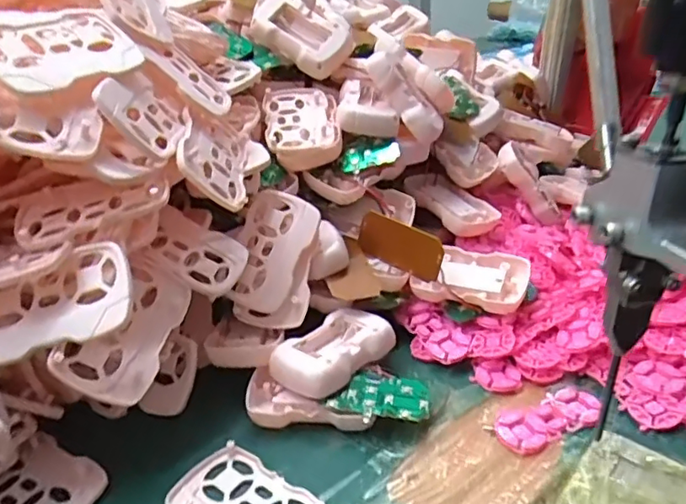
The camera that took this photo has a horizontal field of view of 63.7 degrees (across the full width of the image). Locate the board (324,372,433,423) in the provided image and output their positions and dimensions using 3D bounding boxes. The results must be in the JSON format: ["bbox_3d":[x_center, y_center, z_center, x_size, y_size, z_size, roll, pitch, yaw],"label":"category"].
[{"bbox_3d":[0.025,0.094,0.360,0.062,0.004,0.038,5,30,2],"label":"board"}]

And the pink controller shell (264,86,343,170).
[{"bbox_3d":[-0.034,-0.103,0.468,0.061,0.030,0.087,-4,49,-1],"label":"pink controller shell"}]

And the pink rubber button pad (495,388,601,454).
[{"bbox_3d":[0.134,0.108,0.359,0.074,0.005,0.032,-13,31,-20],"label":"pink rubber button pad"}]

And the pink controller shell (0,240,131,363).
[{"bbox_3d":[-0.158,0.028,0.298,0.088,0.013,0.051,-18,63,-3],"label":"pink controller shell"}]

